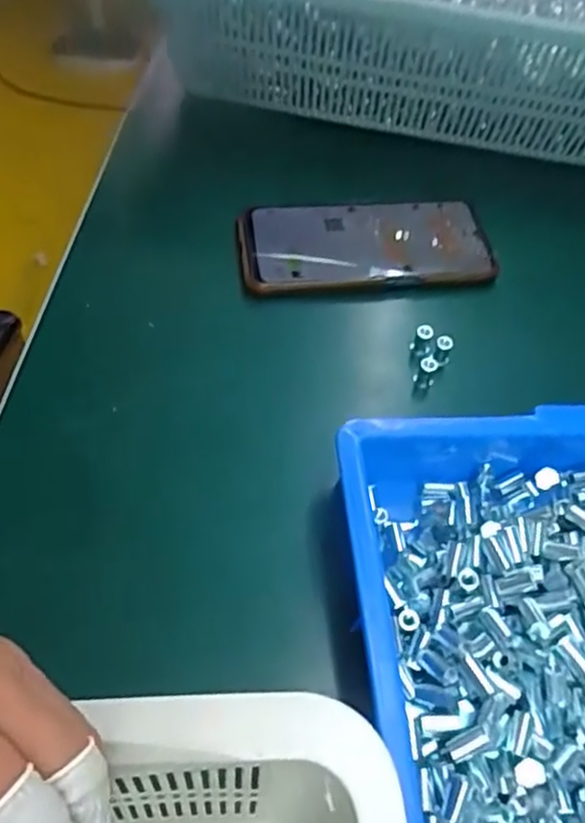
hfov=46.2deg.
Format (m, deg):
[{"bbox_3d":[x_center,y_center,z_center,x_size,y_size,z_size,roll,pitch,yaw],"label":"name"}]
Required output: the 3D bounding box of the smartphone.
[{"bbox_3d":[0.048,-0.112,0.448,0.163,0.008,0.073,-3,57,-3],"label":"smartphone"}]

